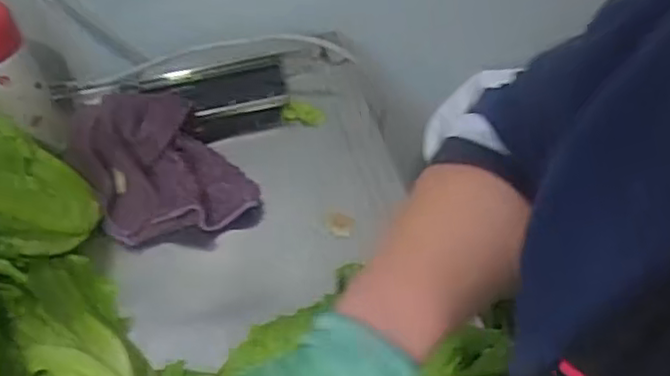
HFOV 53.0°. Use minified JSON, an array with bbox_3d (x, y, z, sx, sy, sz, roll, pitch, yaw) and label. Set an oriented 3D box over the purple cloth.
[{"bbox_3d":[-0.158,-0.023,0.605,0.132,0.093,0.139,-26,51,-16],"label":"purple cloth"}]

